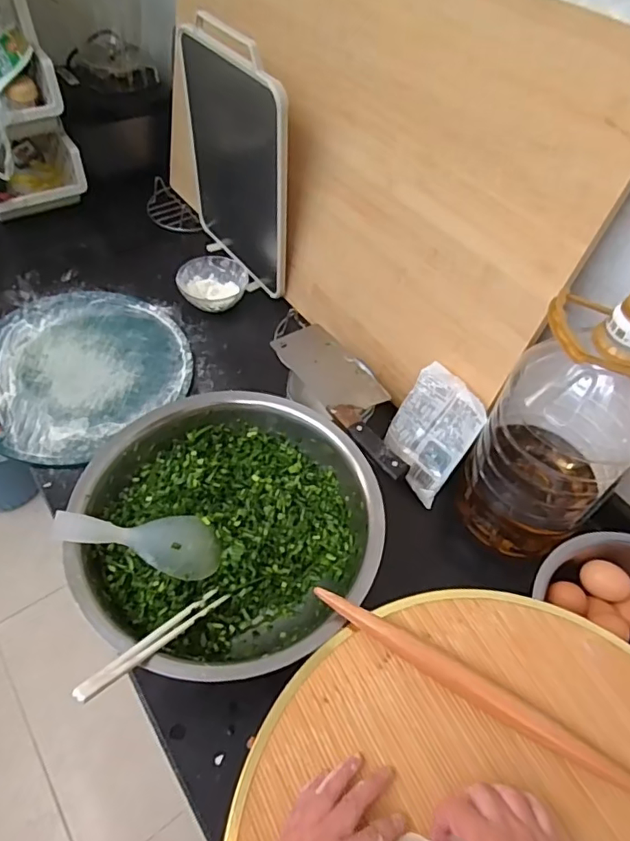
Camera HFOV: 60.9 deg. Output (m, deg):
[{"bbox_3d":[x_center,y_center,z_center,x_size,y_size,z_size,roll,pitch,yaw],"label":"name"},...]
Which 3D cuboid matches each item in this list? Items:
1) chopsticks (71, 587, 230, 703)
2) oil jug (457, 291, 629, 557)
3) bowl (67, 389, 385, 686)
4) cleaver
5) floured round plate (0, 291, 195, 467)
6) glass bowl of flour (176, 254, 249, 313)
[{"bbox_3d":[-0.151,0.211,0.521,0.021,0.011,0.201,30,18,18],"label":"chopsticks"},{"bbox_3d":[0.277,0.008,0.589,0.150,0.335,0.138,33,57,20],"label":"oil jug"},{"bbox_3d":[-0.096,0.129,0.633,0.324,0.093,0.333,2,52,-3],"label":"bowl"},{"bbox_3d":[0.049,-0.037,0.734,0.089,0.029,0.281,-25,58,-22],"label":"cleaver"},{"bbox_3d":[-0.362,-0.095,0.855,0.300,0.016,0.349,-22,57,-21],"label":"floured round plate"},{"bbox_3d":[-0.183,-0.238,0.953,0.112,0.046,0.118,2,52,-3],"label":"glass bowl of flour"}]

